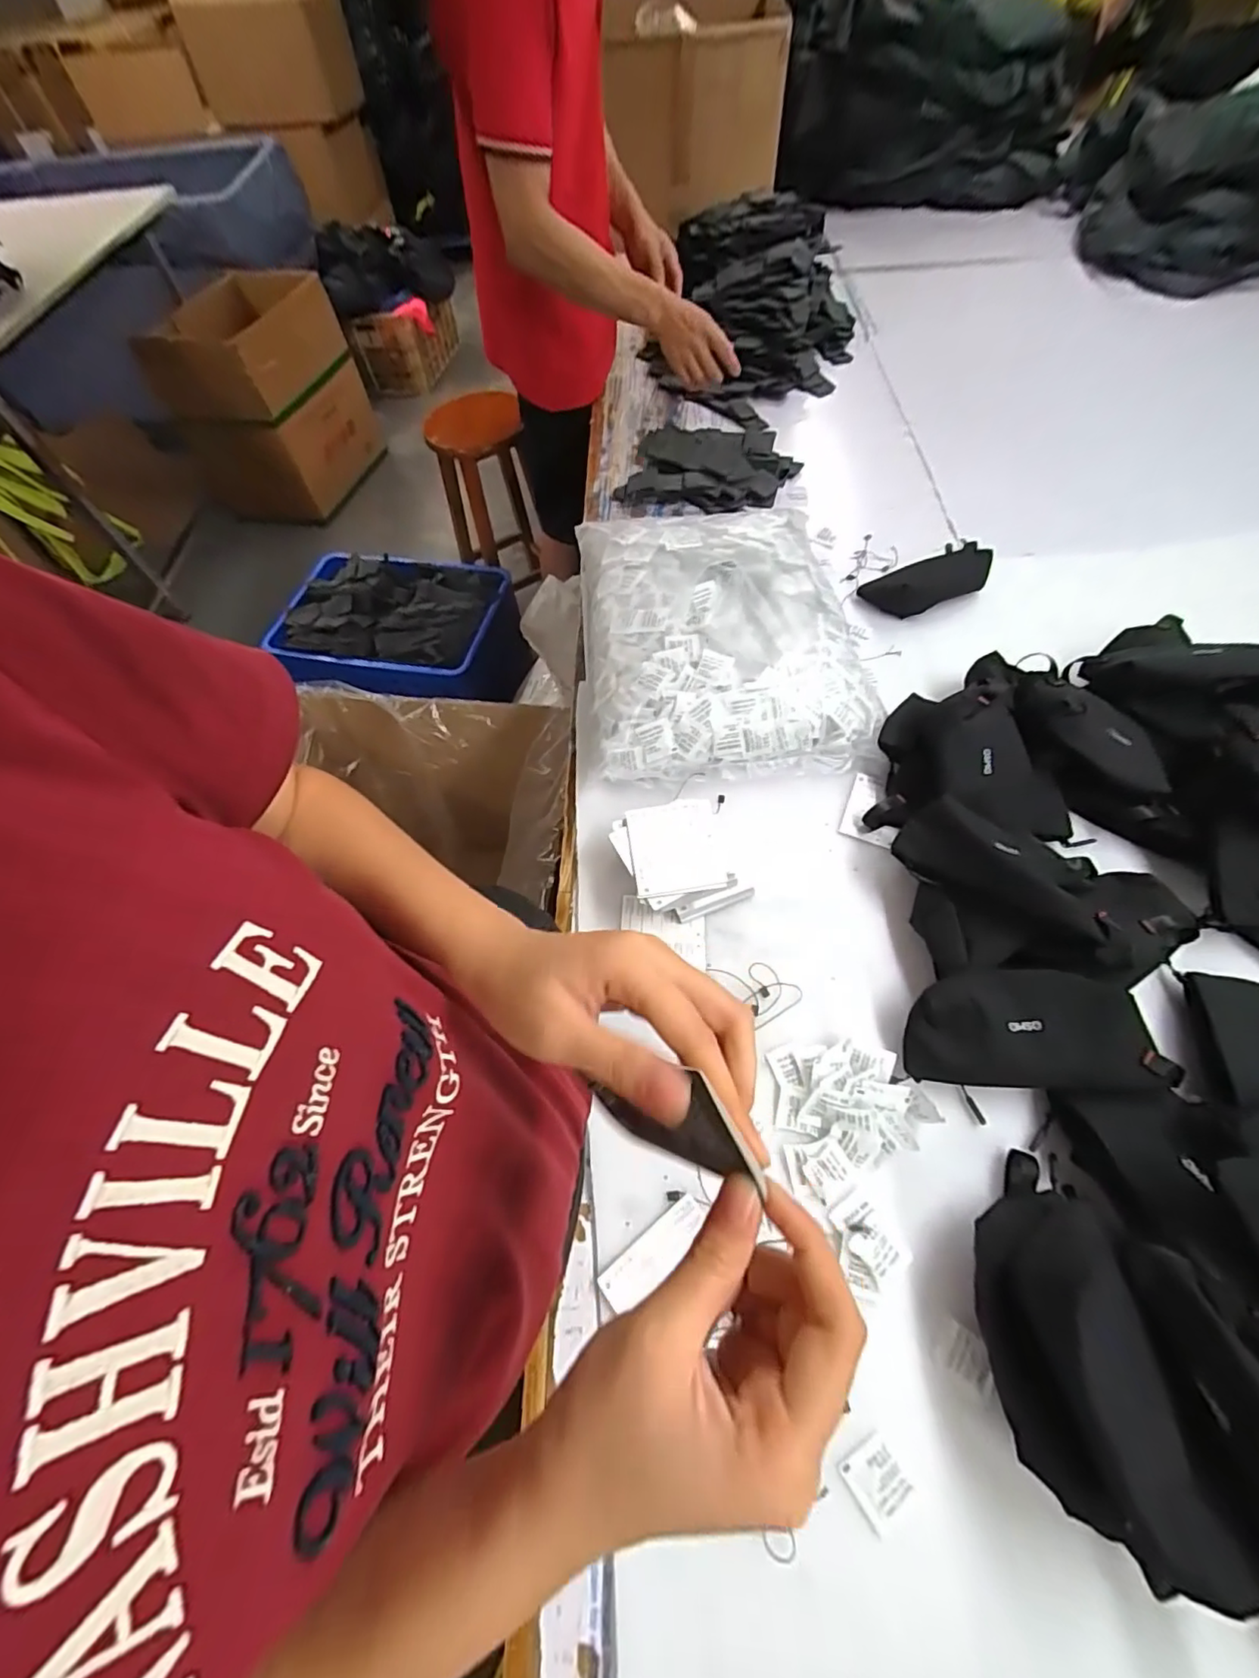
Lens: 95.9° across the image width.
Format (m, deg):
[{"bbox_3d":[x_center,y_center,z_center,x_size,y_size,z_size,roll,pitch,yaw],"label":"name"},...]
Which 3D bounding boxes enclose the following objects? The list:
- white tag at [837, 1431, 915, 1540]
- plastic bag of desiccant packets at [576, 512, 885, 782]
[{"bbox_3d":[0.177,0.457,0.404,0.040,0.004,0.039,-34,64,-14],"label":"white tag"},{"bbox_3d":[0.113,-0.271,0.757,0.357,0.109,0.426,-5,61,1],"label":"plastic bag of desiccant packets"}]

